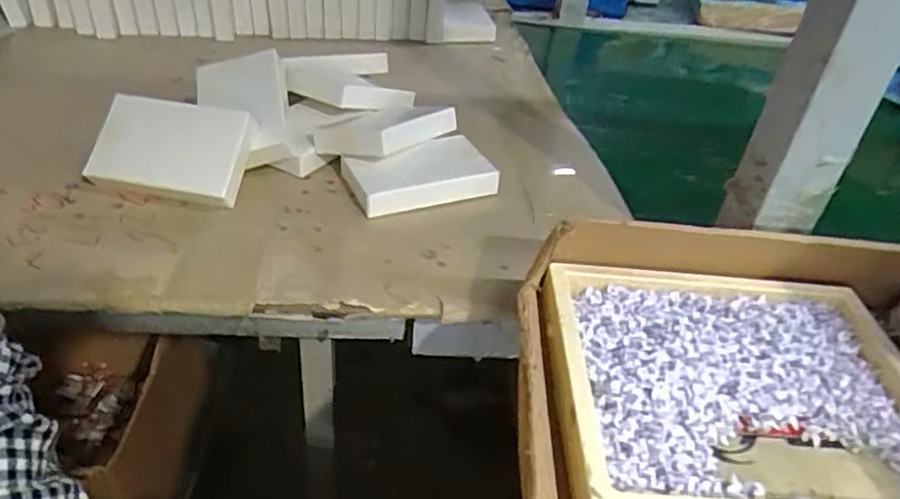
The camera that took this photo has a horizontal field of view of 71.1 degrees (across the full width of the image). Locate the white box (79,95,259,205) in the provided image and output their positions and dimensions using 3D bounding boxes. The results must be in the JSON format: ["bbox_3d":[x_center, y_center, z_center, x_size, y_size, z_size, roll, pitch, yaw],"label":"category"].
[{"bbox_3d":[-0.212,-0.076,0.478,0.110,0.072,0.019,11,-4,2],"label":"white box"}]

